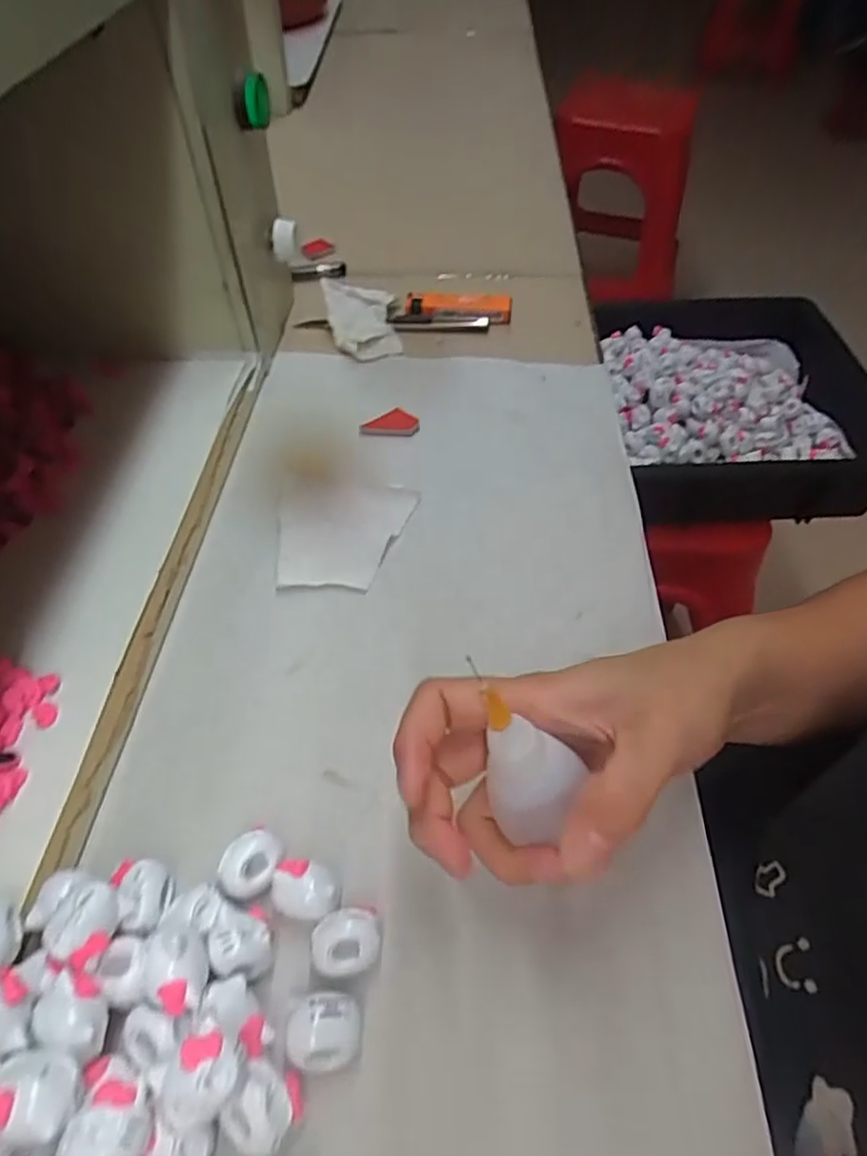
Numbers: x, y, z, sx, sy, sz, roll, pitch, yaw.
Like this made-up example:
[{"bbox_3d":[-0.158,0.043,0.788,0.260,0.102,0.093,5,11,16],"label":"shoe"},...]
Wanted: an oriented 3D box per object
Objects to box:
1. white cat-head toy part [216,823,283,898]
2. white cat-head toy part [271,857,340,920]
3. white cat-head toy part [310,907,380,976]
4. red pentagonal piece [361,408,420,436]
[{"bbox_3d":[-0.071,0.112,0.261,0.021,0.019,0.025,37,63,28],"label":"white cat-head toy part"},{"bbox_3d":[-0.048,0.119,0.255,0.024,0.021,0.021,-1,52,3],"label":"white cat-head toy part"},{"bbox_3d":[-0.032,0.133,0.244,0.024,0.021,0.021,-9,52,-3],"label":"white cat-head toy part"},{"bbox_3d":[-0.029,-0.101,0.435,0.037,0.006,0.021,-10,52,-4],"label":"red pentagonal piece"}]

